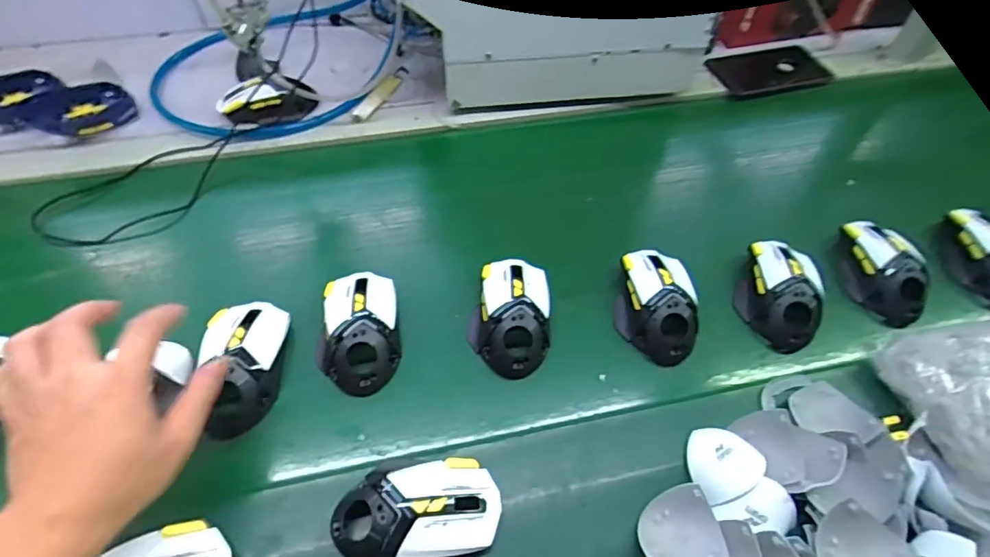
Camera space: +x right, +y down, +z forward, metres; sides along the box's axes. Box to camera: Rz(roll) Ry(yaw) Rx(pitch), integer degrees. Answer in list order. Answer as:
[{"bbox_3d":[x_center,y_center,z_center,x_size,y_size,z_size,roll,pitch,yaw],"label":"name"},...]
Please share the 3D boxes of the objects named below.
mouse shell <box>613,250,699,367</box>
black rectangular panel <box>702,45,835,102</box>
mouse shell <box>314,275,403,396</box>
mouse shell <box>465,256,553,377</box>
[{"bbox_3d":[0.155,0.021,0.505,0.076,0.038,0.121,0,55,-3],"label":"mouse shell"},{"bbox_3d":[0.408,-0.309,0.777,0.194,0.012,0.094,-17,56,-16],"label":"black rectangular panel"},{"bbox_3d":[-0.123,0.043,0.476,0.071,0.035,0.120,-5,55,-6],"label":"mouse shell"},{"bbox_3d":[0.015,0.030,0.491,0.071,0.037,0.120,5,55,1],"label":"mouse shell"}]

